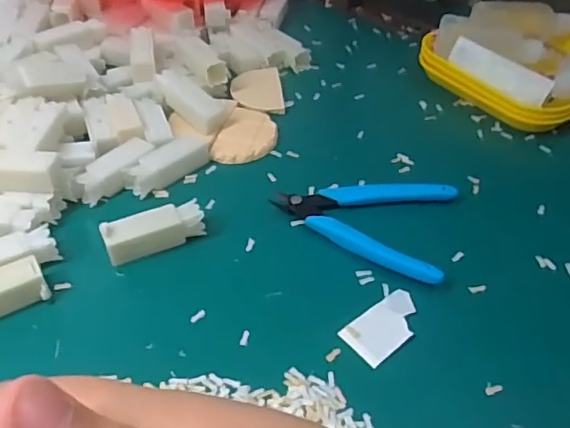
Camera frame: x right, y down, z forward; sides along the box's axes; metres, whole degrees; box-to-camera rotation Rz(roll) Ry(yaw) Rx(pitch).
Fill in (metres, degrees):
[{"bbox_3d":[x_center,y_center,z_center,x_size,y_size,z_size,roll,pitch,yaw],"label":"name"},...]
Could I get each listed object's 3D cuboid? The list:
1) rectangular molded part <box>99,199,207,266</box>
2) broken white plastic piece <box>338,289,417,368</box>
[{"bbox_3d":[-0.081,0.011,0.357,0.060,0.022,0.018,-18,46,-20],"label":"rectangular molded part"},{"bbox_3d":[0.056,0.060,0.315,0.050,0.004,0.029,-30,51,-30],"label":"broken white plastic piece"}]

